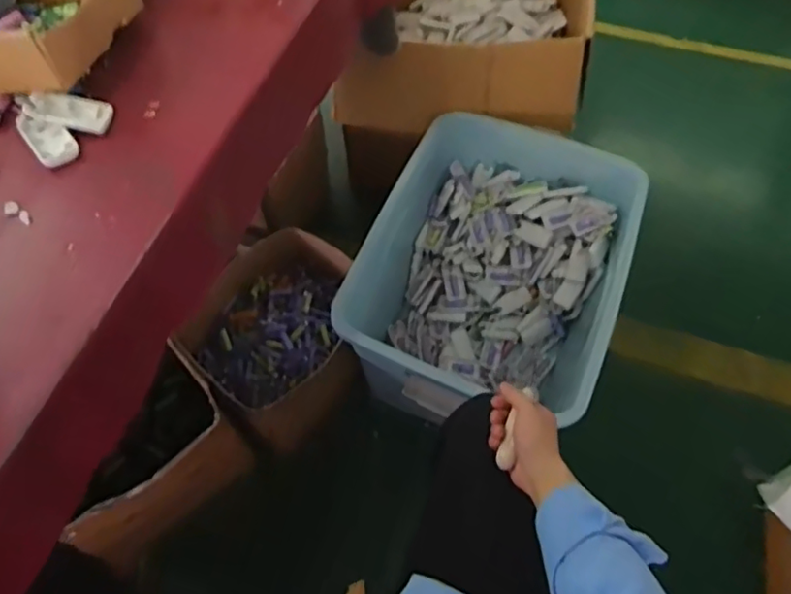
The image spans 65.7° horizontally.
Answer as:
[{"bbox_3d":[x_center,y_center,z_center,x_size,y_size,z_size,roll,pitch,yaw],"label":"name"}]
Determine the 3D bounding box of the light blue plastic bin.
[{"bbox_3d":[0.196,-0.021,1.262,0.460,0.299,0.635,19,61,13],"label":"light blue plastic bin"}]

